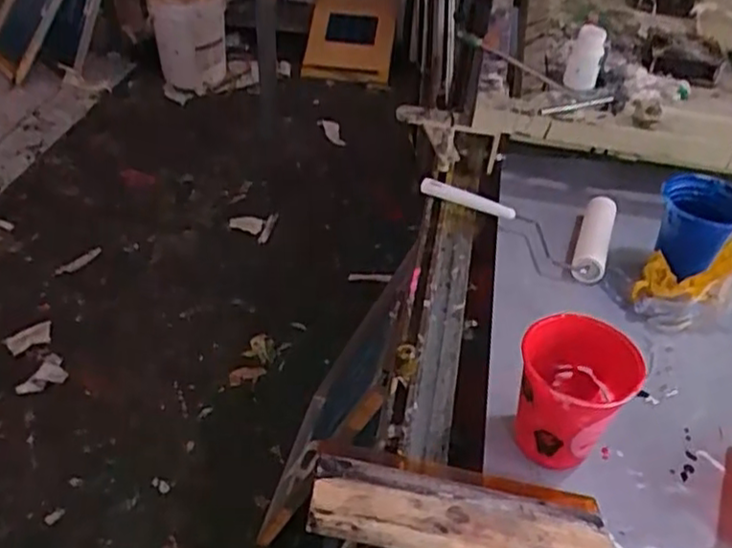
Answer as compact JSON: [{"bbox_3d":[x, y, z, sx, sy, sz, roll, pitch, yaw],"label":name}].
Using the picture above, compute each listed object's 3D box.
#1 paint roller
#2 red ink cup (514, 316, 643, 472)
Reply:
[{"bbox_3d":[0.229,-0.092,1.013,0.282,0.085,0.129,31,48,28],"label":"paint roller"},{"bbox_3d":[0.205,0.135,0.717,0.100,0.153,0.102,2,41,-2],"label":"red ink cup"}]

